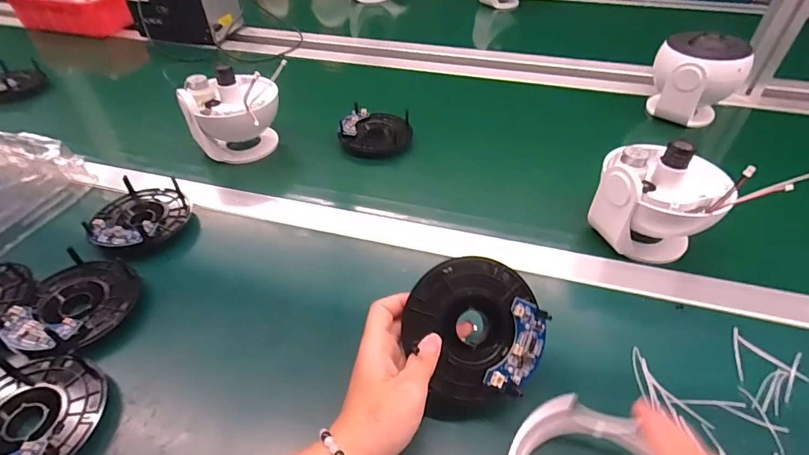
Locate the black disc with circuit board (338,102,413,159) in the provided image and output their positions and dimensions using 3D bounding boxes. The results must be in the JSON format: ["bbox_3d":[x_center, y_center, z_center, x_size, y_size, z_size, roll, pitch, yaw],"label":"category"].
[{"bbox_3d":[-0.040,-0.135,0.603,0.097,0.034,0.090,0,44,0],"label":"black disc with circuit board"}]

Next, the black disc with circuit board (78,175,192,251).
[{"bbox_3d":[-0.289,-0.011,0.471,0.102,0.036,0.104,21,49,20],"label":"black disc with circuit board"}]

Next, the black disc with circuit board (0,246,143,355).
[{"bbox_3d":[-0.294,0.067,0.377,0.094,0.028,0.094,0,44,0],"label":"black disc with circuit board"}]

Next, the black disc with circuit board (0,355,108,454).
[{"bbox_3d":[-0.275,0.137,0.307,0.098,0.033,0.095,0,44,0],"label":"black disc with circuit board"}]

